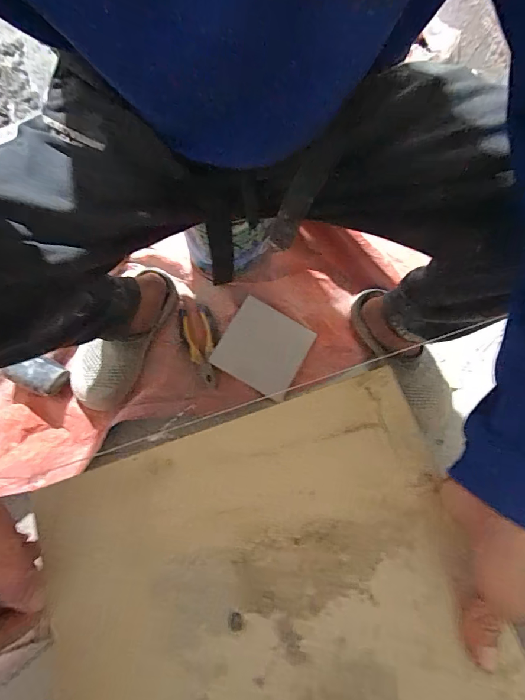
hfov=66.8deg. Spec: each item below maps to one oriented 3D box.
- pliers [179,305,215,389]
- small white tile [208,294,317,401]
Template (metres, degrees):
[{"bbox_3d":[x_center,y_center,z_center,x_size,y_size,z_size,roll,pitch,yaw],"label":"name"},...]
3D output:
[{"bbox_3d":[-0.111,-0.007,0.732,0.053,0.012,0.159,-17,75,-6],"label":"pliers"},{"bbox_3d":[0.002,-0.004,0.729,0.147,0.007,0.146,29,76,3],"label":"small white tile"}]

